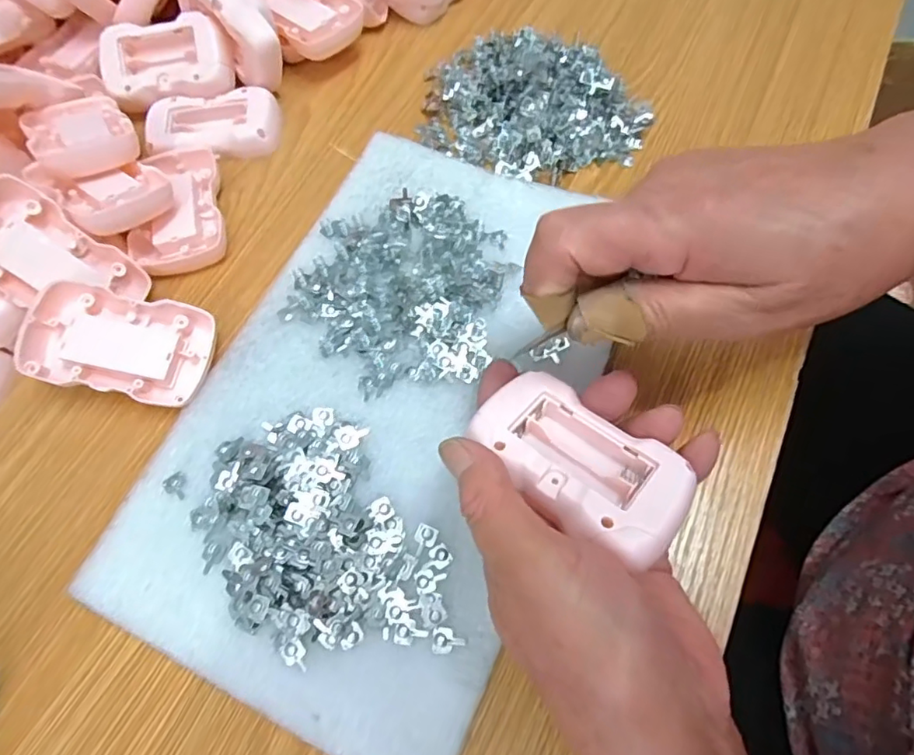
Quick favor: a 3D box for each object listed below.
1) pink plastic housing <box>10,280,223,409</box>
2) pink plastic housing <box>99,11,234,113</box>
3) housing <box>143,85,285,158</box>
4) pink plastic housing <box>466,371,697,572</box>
[{"bbox_3d":[-0.175,-0.017,0.296,0.086,0.027,0.052,9,63,1],"label":"pink plastic housing"},{"bbox_3d":[-0.193,-0.213,0.379,0.087,0.014,0.051,-5,94,6],"label":"pink plastic housing"},{"bbox_3d":[-0.162,-0.168,0.373,0.085,0.015,0.050,-10,65,-1],"label":"housing"},{"bbox_3d":[0.046,0.032,0.219,0.046,0.024,0.082,-41,72,-21],"label":"pink plastic housing"}]

